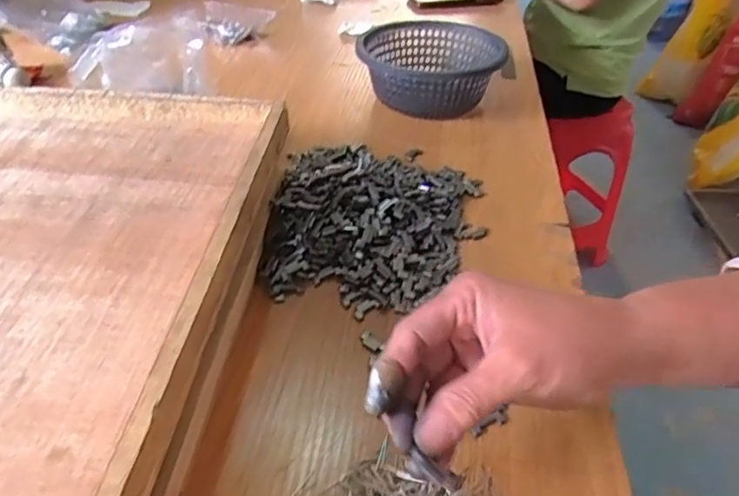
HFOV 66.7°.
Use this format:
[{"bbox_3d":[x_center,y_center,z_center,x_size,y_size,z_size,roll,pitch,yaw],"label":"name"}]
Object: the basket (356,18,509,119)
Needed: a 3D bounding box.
[{"bbox_3d":[0.073,-0.214,0.673,0.158,0.069,0.175,6,39,8],"label":"basket"}]

